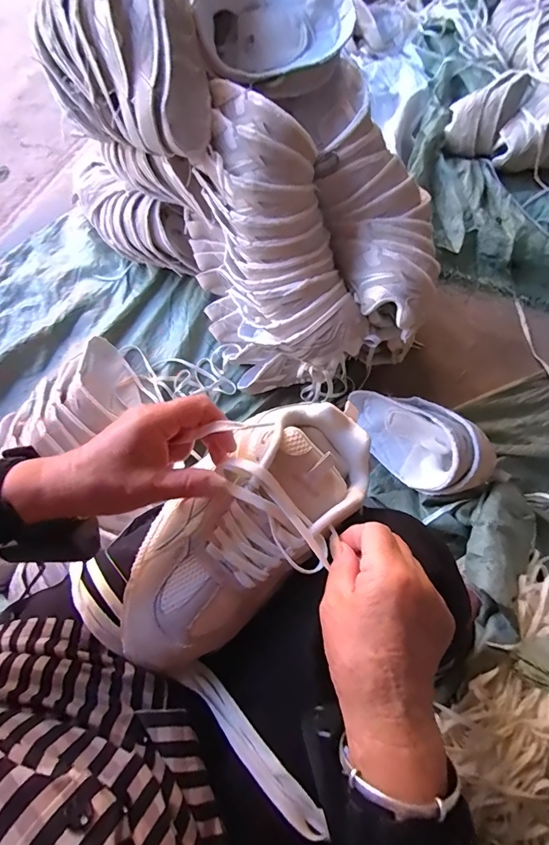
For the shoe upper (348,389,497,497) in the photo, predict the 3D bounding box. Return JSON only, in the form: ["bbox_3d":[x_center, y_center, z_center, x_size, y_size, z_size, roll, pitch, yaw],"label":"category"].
[{"bbox_3d":[0.253,0.023,0.715,0.270,0.138,0.118,42,76,15],"label":"shoe upper"}]

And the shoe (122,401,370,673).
[{"bbox_3d":[-0.030,0.086,0.331,0.116,0.088,0.254,43,85,16],"label":"shoe"}]

